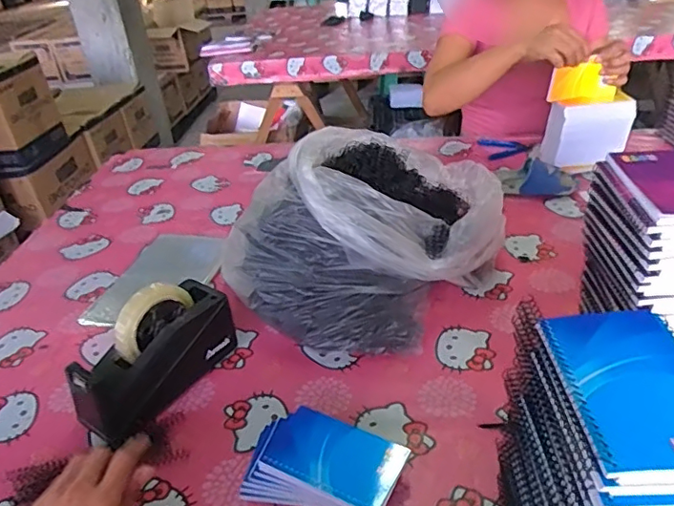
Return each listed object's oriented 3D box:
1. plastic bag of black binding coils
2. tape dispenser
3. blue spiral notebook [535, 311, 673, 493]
[{"bbox_3d":[0.056,-0.041,0.799,0.281,0.220,0.392,21,41,36],"label":"plastic bag of black binding coils"},{"bbox_3d":[-0.222,0.120,0.674,0.069,0.127,0.205,18,39,33],"label":"tape dispenser"},{"bbox_3d":[0.187,0.085,0.354,0.089,0.012,0.131,-3,32,4],"label":"blue spiral notebook"}]

